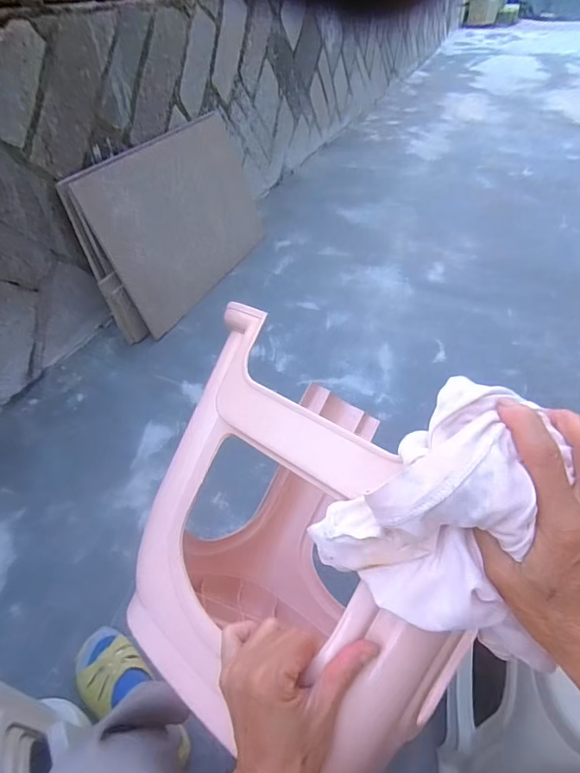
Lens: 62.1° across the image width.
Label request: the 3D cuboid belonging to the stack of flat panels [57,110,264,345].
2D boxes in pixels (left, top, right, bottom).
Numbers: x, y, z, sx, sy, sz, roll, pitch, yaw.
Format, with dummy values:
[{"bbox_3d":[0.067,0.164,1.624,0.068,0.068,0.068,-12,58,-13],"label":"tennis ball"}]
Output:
[{"bbox_3d":[-0.326,-0.522,1.488,0.069,0.449,0.767,2,39,33],"label":"stack of flat panels"}]

